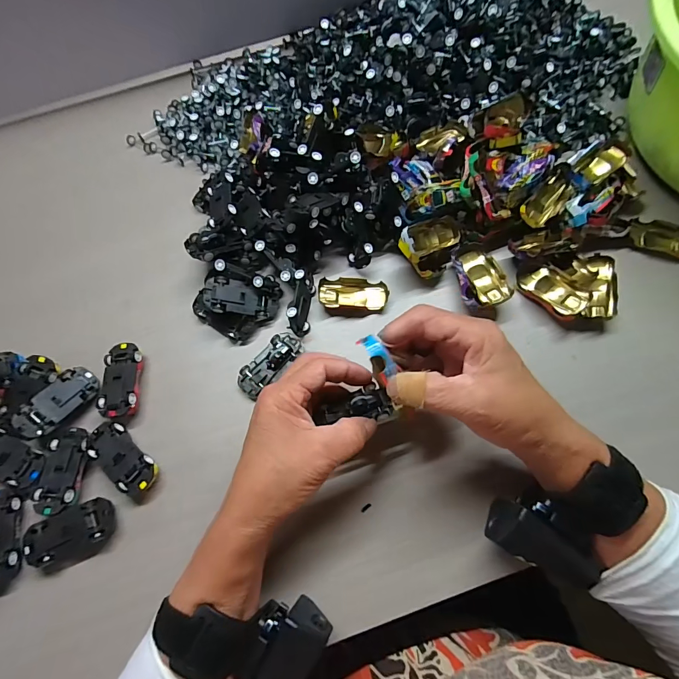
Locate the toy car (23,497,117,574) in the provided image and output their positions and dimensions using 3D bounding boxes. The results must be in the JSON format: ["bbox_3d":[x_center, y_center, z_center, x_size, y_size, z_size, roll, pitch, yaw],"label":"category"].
[{"bbox_3d":[-0.201,0.149,0.290,0.060,0.026,0.038,-20,70,-5],"label":"toy car"}]

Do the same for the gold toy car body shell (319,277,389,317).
[{"bbox_3d":[0.013,-0.040,0.357,0.063,0.015,0.038,-4,69,1],"label":"gold toy car body shell"}]

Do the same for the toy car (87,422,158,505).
[{"bbox_3d":[-0.174,0.096,0.308,0.065,0.017,0.031,40,76,15],"label":"toy car"}]

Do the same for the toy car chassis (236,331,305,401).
[{"bbox_3d":[-0.062,0.020,0.335,0.029,0.012,0.065,41,76,15],"label":"toy car chassis"}]

